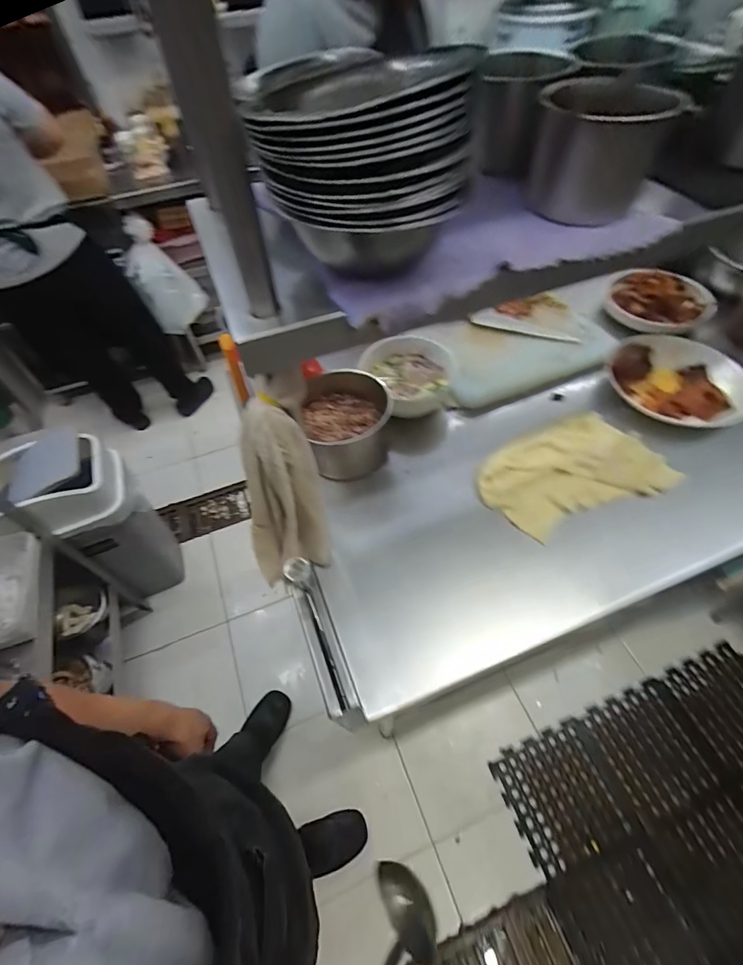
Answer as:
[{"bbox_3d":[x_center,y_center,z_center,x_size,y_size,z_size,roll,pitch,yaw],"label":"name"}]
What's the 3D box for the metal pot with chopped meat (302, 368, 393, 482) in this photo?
[{"bbox_3d":[-0.041,-0.107,0.764,0.148,0.106,0.169,-15,55,-7],"label":"metal pot with chopped meat"}]

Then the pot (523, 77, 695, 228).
[{"bbox_3d":[0.234,-0.349,0.437,0.126,0.101,0.119,14,56,13],"label":"pot"}]

